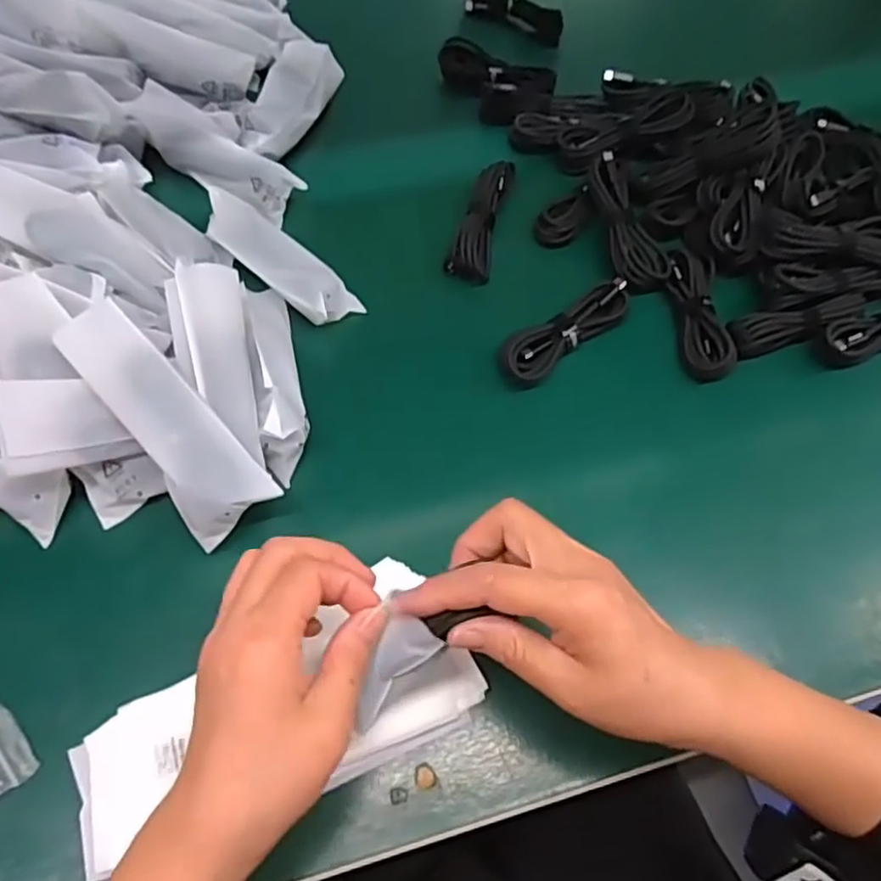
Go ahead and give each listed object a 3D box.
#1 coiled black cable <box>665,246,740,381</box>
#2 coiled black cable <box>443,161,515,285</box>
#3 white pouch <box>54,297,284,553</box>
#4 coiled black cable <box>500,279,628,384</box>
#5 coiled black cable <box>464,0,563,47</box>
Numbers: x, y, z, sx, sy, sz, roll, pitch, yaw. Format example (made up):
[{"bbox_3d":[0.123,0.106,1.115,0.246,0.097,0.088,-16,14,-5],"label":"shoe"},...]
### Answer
[{"bbox_3d":[0.189,-0.092,0.491,0.028,0.021,0.107,-2,62,-3],"label":"coiled black cable"},{"bbox_3d":[0.033,-0.175,0.529,0.032,0.036,0.106,13,62,5],"label":"coiled black cable"},{"bbox_3d":[-0.166,-0.014,0.397,0.050,0.027,0.156,-38,88,-19],"label":"white pouch"},{"bbox_3d":[0.088,-0.080,0.481,0.106,0.033,0.036,-36,69,-19],"label":"coiled black cable"},{"bbox_3d":[0.069,-0.425,0.657,0.114,0.029,0.020,29,65,13],"label":"coiled black cable"}]

